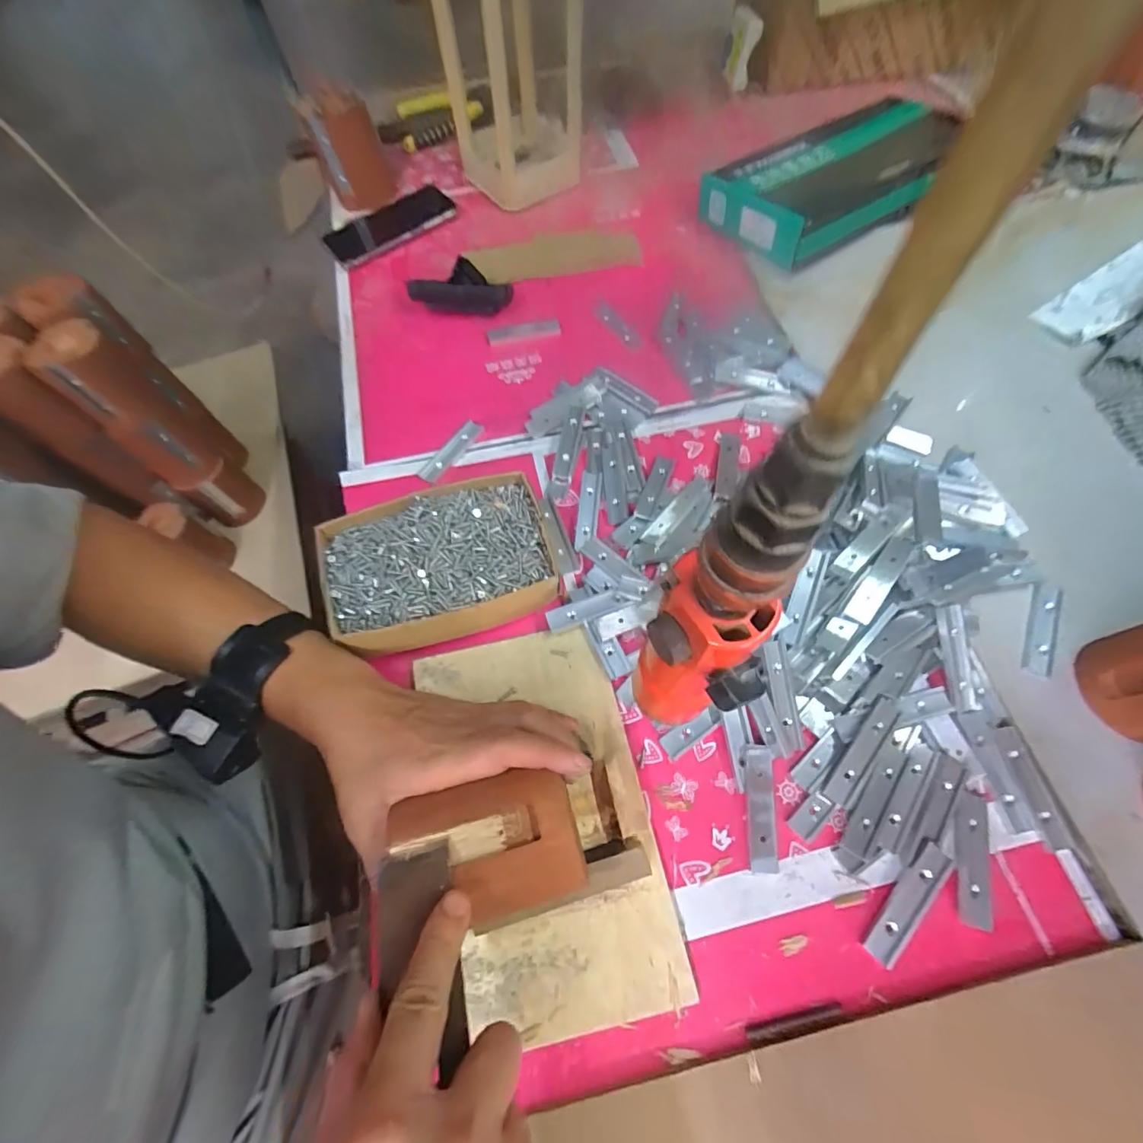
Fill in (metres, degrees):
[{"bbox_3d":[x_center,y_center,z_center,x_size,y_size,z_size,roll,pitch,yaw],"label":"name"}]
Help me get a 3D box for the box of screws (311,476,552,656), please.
[{"bbox_3d":[-0.103,-0.002,0.404,0.169,0.057,0.115,-16,64,-5],"label":"box of screws"}]

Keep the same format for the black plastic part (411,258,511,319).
[{"bbox_3d":[-0.125,-0.317,0.568,0.112,0.044,0.040,6,64,6],"label":"black plastic part"}]

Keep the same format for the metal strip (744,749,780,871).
[{"bbox_3d":[0.132,0.163,0.348,0.018,0.012,0.079,3,64,5],"label":"metal strip"}]

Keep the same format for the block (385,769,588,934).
[{"bbox_3d":[-0.046,0.153,0.275,0.098,0.023,0.069,-14,64,-3],"label":"block"}]

